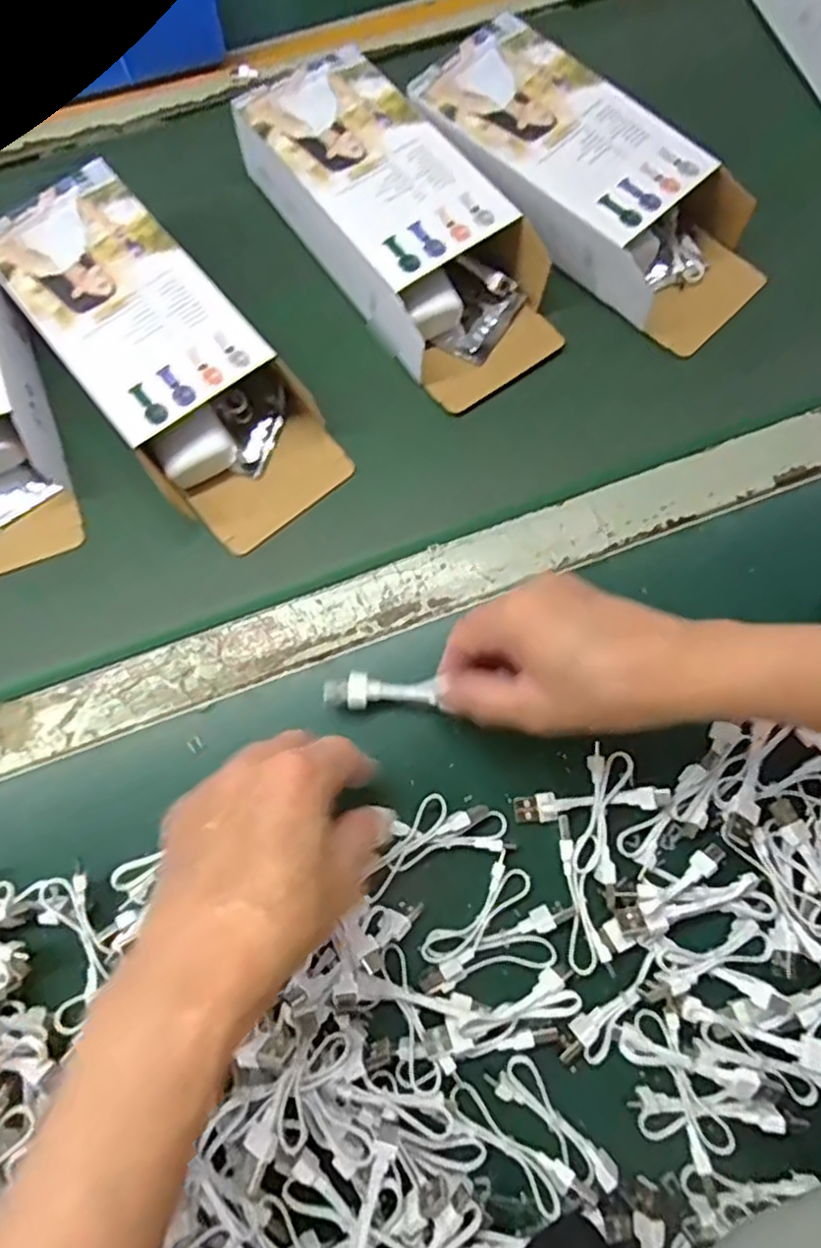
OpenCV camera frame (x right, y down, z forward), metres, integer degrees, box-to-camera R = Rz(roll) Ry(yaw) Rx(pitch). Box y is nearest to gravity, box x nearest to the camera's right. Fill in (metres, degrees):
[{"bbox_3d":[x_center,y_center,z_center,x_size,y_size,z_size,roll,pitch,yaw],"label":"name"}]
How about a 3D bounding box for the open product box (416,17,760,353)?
[{"bbox_3d":[0.122,-0.298,0.457,0.256,0.054,0.110,41,76,12],"label":"open product box"}]

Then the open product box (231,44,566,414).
[{"bbox_3d":[-0.008,-0.265,0.449,0.111,0.051,0.249,-34,75,-11],"label":"open product box"}]

